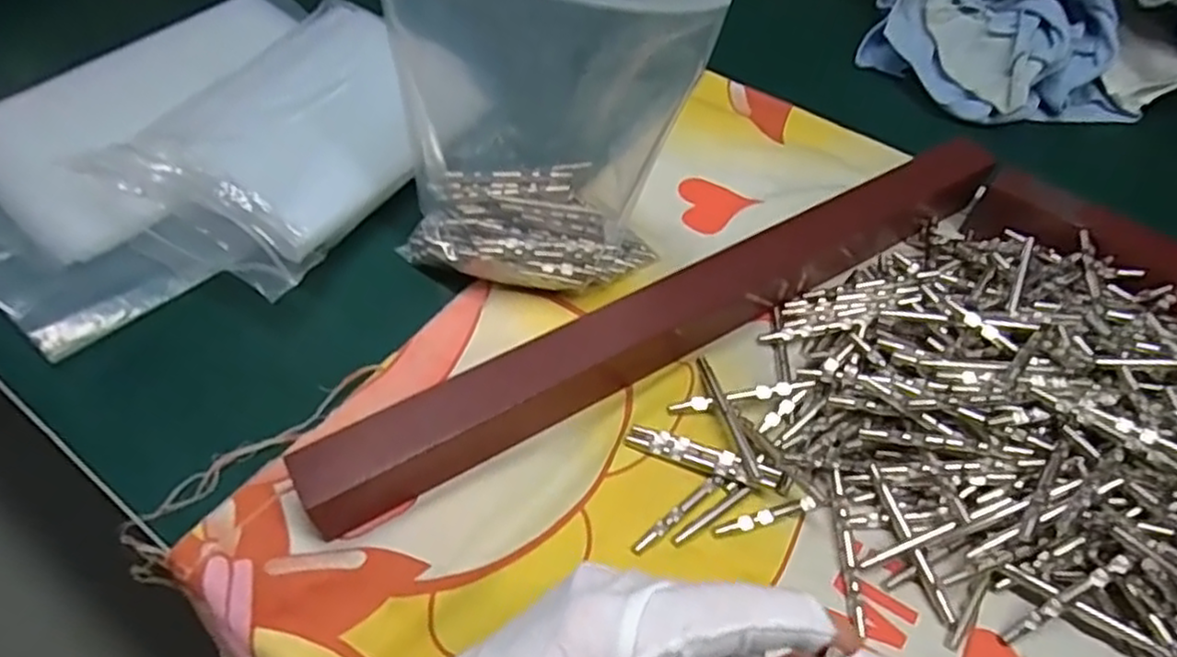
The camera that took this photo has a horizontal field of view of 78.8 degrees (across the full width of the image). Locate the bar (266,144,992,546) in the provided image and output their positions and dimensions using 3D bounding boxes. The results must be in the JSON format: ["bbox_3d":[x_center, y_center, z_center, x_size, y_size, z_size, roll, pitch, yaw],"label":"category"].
[{"bbox_3d":[0.054,-0.010,0.350,0.384,0.040,0.031,-26,62,-19],"label":"bar"}]

